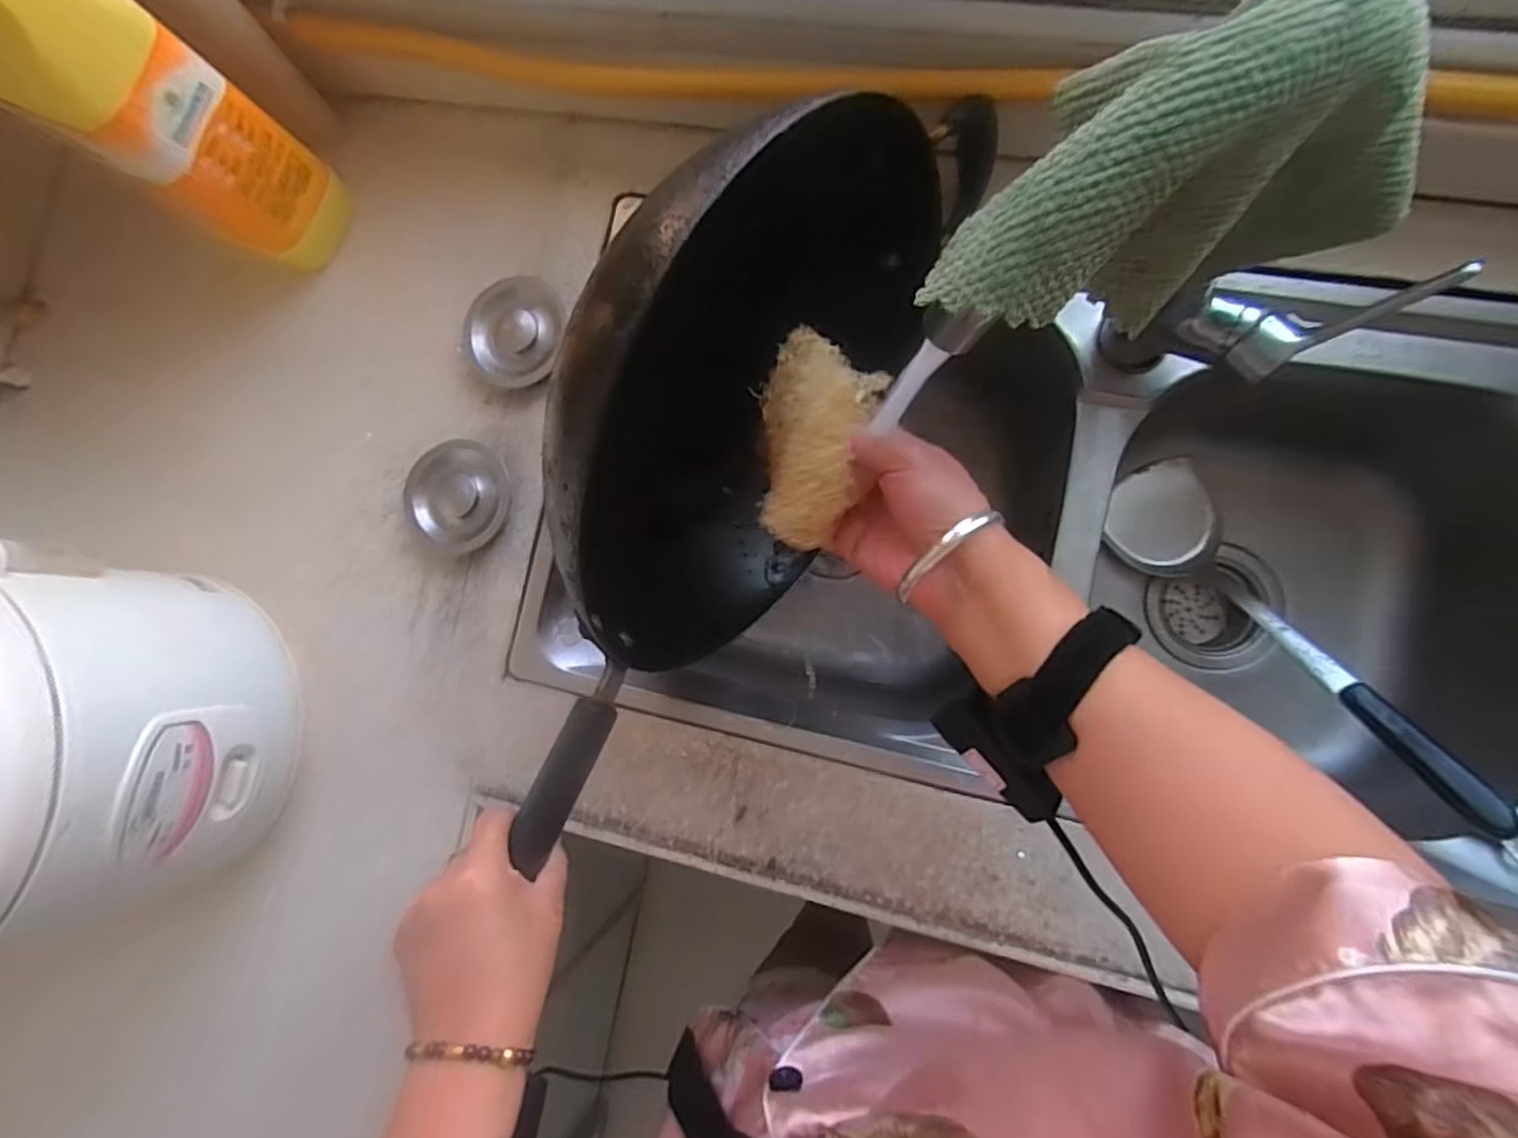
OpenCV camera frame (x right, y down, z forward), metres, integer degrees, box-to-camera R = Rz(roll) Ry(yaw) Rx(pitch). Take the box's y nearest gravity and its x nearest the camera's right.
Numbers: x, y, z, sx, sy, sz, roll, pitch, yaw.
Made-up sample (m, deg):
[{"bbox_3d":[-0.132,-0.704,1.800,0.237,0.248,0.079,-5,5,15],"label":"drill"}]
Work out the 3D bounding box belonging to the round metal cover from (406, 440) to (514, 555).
[{"bbox_3d":[-0.226,-0.054,0.521,0.082,0.031,0.080,-1,85,9],"label":"round metal cover"}]

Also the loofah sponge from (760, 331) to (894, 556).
[{"bbox_3d":[0.030,-0.070,0.347,0.058,0.036,0.116,7,74,9],"label":"loofah sponge"}]

